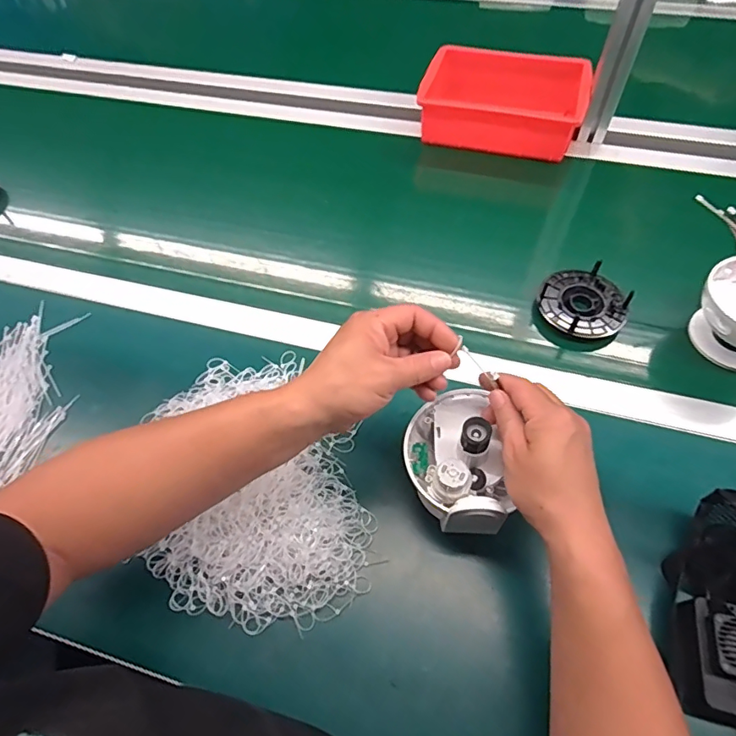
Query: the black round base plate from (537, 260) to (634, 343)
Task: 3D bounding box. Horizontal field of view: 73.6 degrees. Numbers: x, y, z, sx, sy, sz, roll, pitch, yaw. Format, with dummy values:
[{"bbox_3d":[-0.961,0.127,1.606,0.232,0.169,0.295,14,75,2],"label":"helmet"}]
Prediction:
[{"bbox_3d":[0.257,-0.082,0.585,0.096,0.027,0.099,-1,57,1],"label":"black round base plate"}]

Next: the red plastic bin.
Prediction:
[{"bbox_3d":[0.213,-0.424,0.784,0.246,0.072,0.161,17,59,12],"label":"red plastic bin"}]

